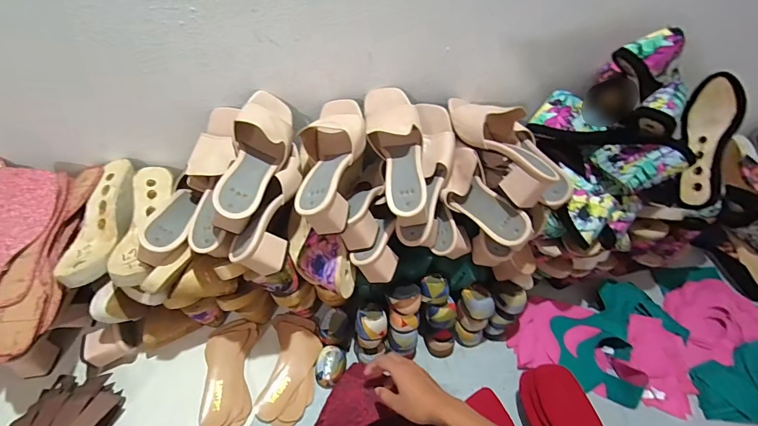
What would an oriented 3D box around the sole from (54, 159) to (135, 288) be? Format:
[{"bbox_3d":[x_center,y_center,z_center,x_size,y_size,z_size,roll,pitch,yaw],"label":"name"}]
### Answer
[{"bbox_3d":[-0.452,0.012,0.597,0.086,0.059,0.223,2,49,-1],"label":"sole"}]

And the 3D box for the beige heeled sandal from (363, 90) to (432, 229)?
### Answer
[{"bbox_3d":[0.030,-0.100,0.581,0.089,0.087,0.235,-8,68,-10],"label":"beige heeled sandal"}]

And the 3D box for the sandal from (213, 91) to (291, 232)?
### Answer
[{"bbox_3d":[-0.179,-0.086,0.540,0.072,0.075,0.226,7,61,4],"label":"sandal"}]

